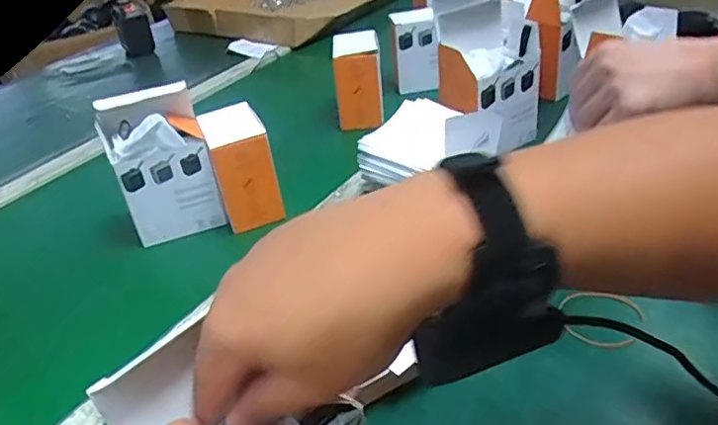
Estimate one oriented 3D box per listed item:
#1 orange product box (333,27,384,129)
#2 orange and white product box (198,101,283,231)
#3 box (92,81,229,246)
[{"bbox_3d":[0.001,-0.194,0.862,0.066,0.120,0.088,-5,33,6],"label":"orange product box"},{"bbox_3d":[-0.139,-0.055,0.688,0.063,0.117,0.094,-18,34,-13],"label":"orange and white product box"},{"bbox_3d":[-0.219,-0.055,0.653,0.101,0.164,0.054,-19,34,-14],"label":"box"}]

